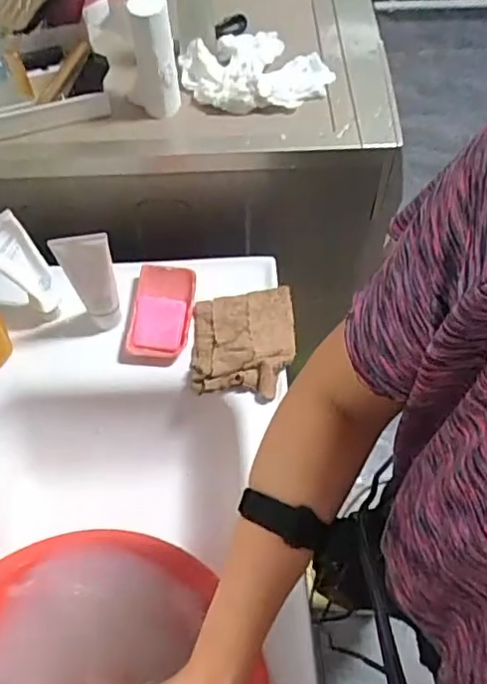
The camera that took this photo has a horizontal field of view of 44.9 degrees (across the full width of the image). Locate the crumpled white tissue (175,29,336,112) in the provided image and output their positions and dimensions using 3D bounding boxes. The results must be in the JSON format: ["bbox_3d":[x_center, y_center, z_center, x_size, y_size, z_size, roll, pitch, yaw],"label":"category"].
[{"bbox_3d":[0.019,-0.355,0.764,0.174,0.042,0.127,-25,63,-13],"label":"crumpled white tissue"}]

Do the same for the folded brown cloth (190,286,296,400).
[{"bbox_3d":[0.000,-0.002,0.726,0.121,0.026,0.136,1,60,1],"label":"folded brown cloth"}]

